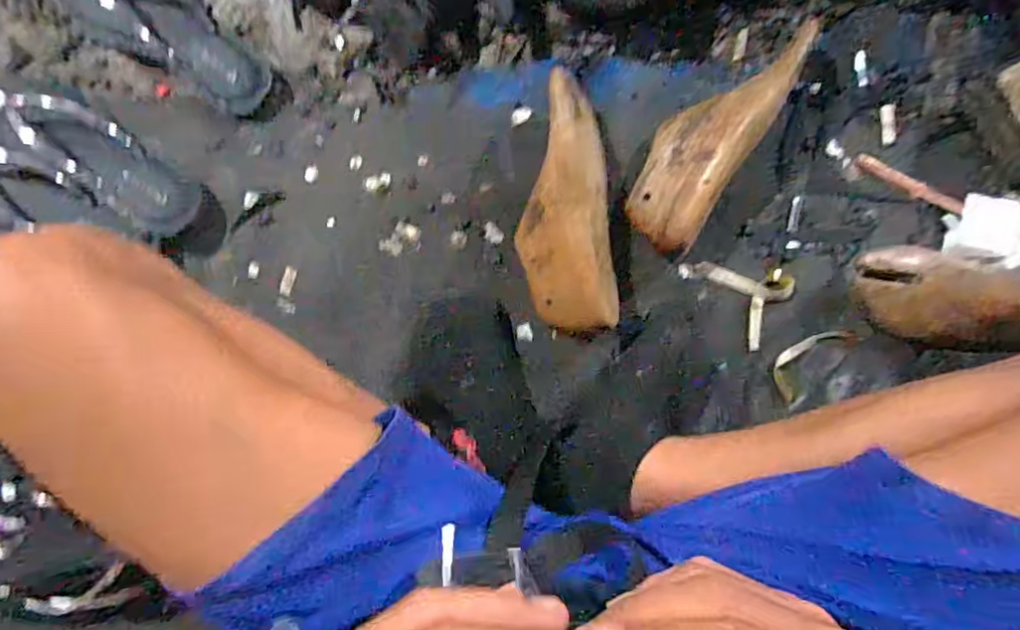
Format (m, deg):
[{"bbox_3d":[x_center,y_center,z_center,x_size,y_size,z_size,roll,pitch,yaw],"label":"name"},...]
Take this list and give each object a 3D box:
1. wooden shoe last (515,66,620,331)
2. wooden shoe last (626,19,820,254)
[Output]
[{"bbox_3d":[0.050,-0.095,0.552,0.084,0.065,0.217,-6,96,1],"label":"wooden shoe last"},{"bbox_3d":[0.184,-0.162,0.548,0.083,0.060,0.212,32,96,-3],"label":"wooden shoe last"}]

